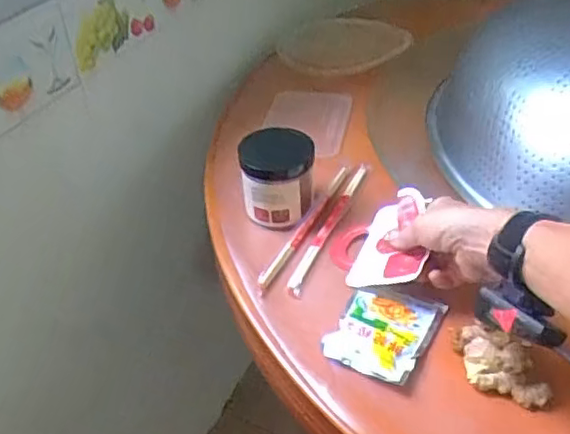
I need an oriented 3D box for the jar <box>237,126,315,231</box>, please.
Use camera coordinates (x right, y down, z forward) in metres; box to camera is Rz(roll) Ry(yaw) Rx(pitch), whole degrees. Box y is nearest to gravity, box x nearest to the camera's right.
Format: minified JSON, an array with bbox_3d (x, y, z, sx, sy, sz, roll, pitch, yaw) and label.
[{"bbox_3d":[-0.010,-0.040,0.699,0.082,0.100,0.064,0,40,0],"label":"jar"}]

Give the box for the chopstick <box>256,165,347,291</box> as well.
[{"bbox_3d":[0.024,0.006,0.704,0.015,0.015,0.213,19,43,21],"label":"chopstick"}]

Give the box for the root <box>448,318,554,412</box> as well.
[{"bbox_3d":[0.187,0.128,0.538,0.095,0.041,0.048,29,48,30],"label":"root"}]

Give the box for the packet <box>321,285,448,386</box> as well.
[{"bbox_3d":[0.094,0.106,0.588,0.085,0.016,0.110,20,44,23],"label":"packet"}]

